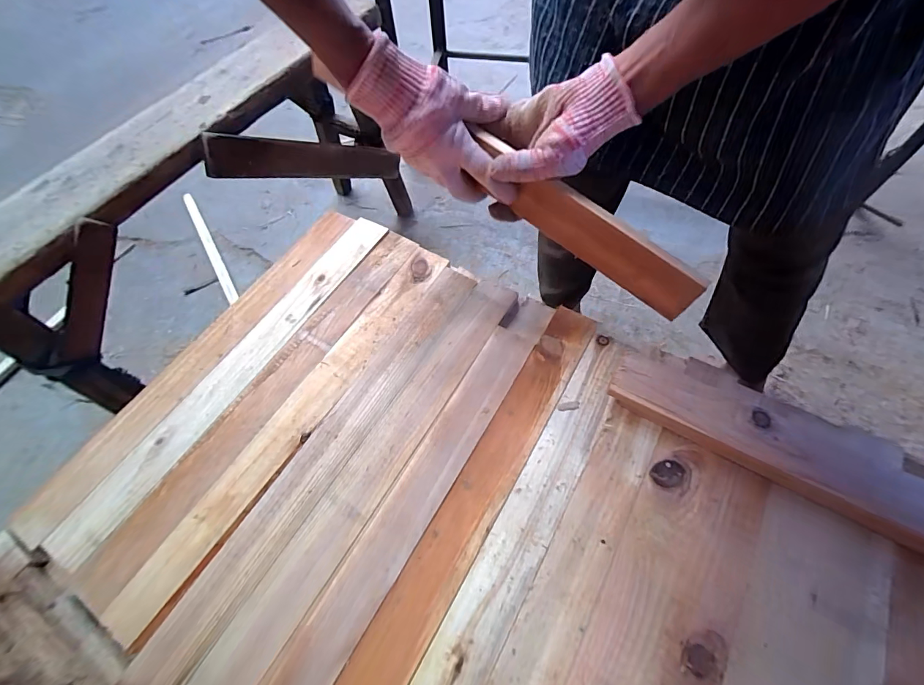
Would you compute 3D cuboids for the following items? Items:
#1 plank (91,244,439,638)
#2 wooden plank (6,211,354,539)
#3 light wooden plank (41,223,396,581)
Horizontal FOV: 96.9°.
[{"bbox_3d":[-0.171,0.066,0.452,0.056,0.010,0.486,27,64,18],"label":"plank"},{"bbox_3d":[-0.309,0.000,0.503,0.053,0.014,0.488,27,64,18],"label":"wooden plank"},{"bbox_3d":[-0.260,0.019,0.489,0.053,0.014,0.492,27,64,18],"label":"light wooden plank"}]

